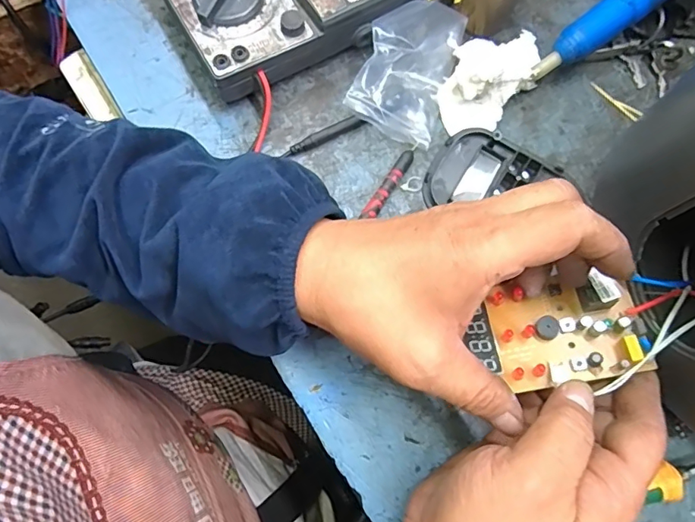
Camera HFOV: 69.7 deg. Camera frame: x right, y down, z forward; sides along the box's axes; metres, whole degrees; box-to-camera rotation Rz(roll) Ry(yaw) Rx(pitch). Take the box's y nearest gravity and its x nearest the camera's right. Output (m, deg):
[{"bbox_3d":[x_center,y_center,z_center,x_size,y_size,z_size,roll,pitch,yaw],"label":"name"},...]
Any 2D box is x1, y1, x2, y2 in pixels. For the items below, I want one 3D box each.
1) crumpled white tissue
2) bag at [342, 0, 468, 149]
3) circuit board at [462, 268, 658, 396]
[{"bbox_3d":[0.099,-0.126,0.350,0.066,0.033,0.063,0,76,-1],"label":"crumpled white tissue"},{"bbox_3d":[0.043,-0.135,0.344,0.060,0.040,0.104,18,77,4],"label":"bag"},{"bbox_3d":[0.112,0.039,0.269,0.086,0.022,0.055,-6,75,6],"label":"circuit board"}]

